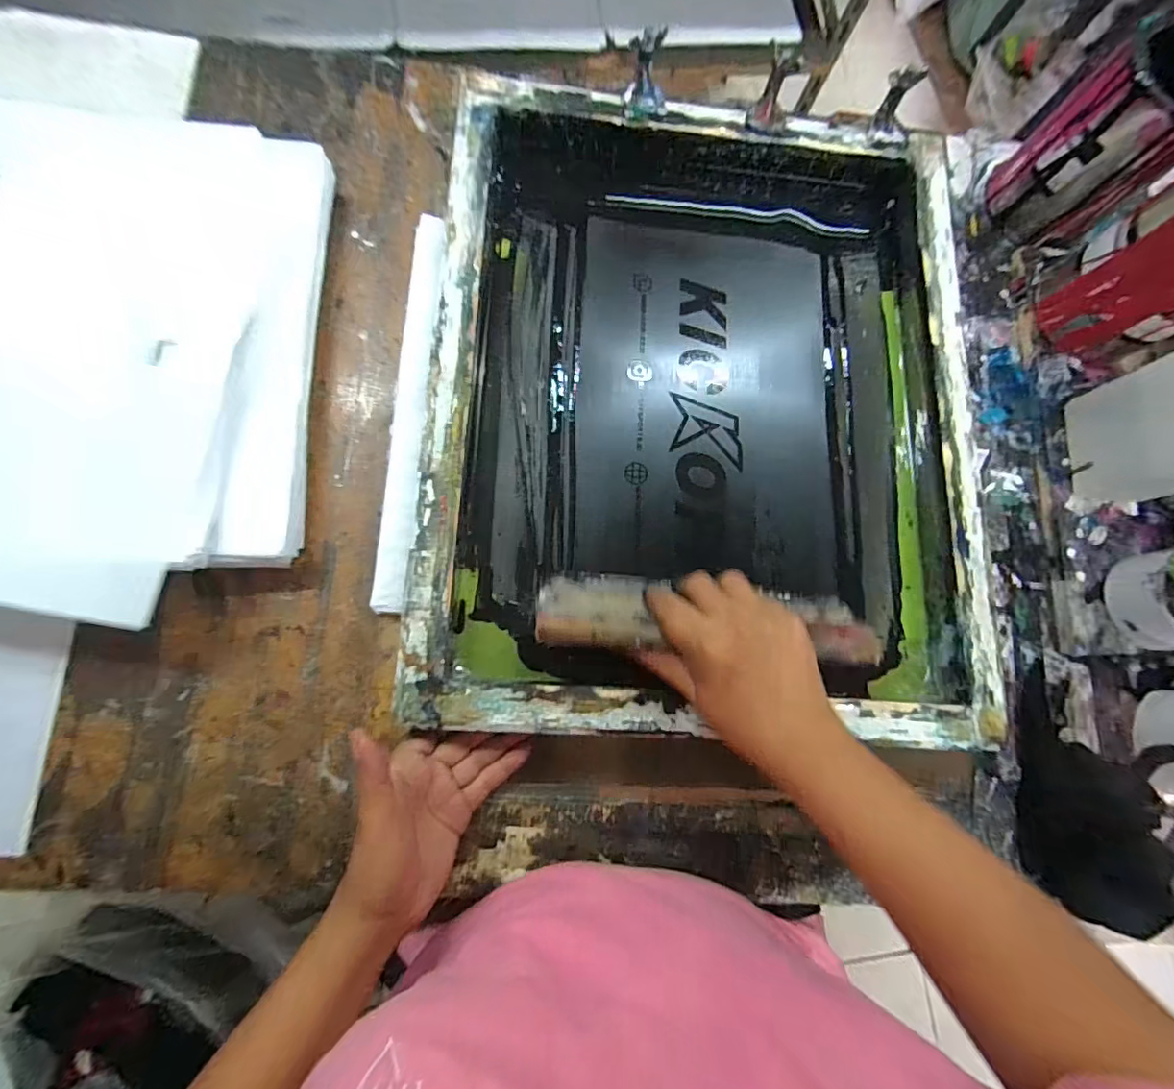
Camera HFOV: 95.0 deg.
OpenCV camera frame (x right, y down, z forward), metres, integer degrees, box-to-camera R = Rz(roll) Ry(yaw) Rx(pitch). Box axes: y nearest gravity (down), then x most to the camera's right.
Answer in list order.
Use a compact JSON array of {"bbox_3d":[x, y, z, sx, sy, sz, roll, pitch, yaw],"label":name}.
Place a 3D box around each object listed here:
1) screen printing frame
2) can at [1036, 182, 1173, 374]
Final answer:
[{"bbox_3d":[0.103,-0.127,0.465,0.449,0.056,0.545,3,80,-5],"label":"screen printing frame"},{"bbox_3d":[0.490,-0.232,0.454,0.103,0.147,0.110,1,79,-5],"label":"can"}]

